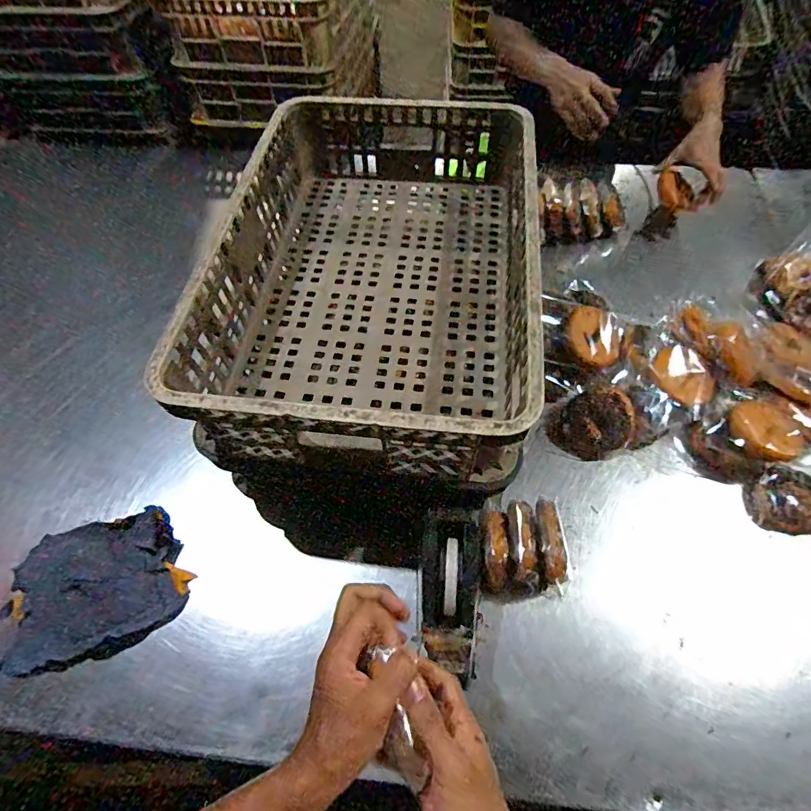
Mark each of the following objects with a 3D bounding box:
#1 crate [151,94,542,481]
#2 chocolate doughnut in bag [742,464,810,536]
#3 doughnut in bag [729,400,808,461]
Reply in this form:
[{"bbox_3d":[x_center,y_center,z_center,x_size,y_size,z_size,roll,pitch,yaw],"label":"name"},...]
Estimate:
[{"bbox_3d":[-0.032,-0.217,0.677,0.410,0.161,0.631,5,59,5],"label":"crate"},{"bbox_3d":[0.532,0.133,0.651,0.097,0.025,0.093,0,58,0],"label":"chocolate doughnut in bag"},{"bbox_3d":[0.512,0.038,0.664,0.091,0.036,0.090,0,58,0],"label":"doughnut in bag"}]

